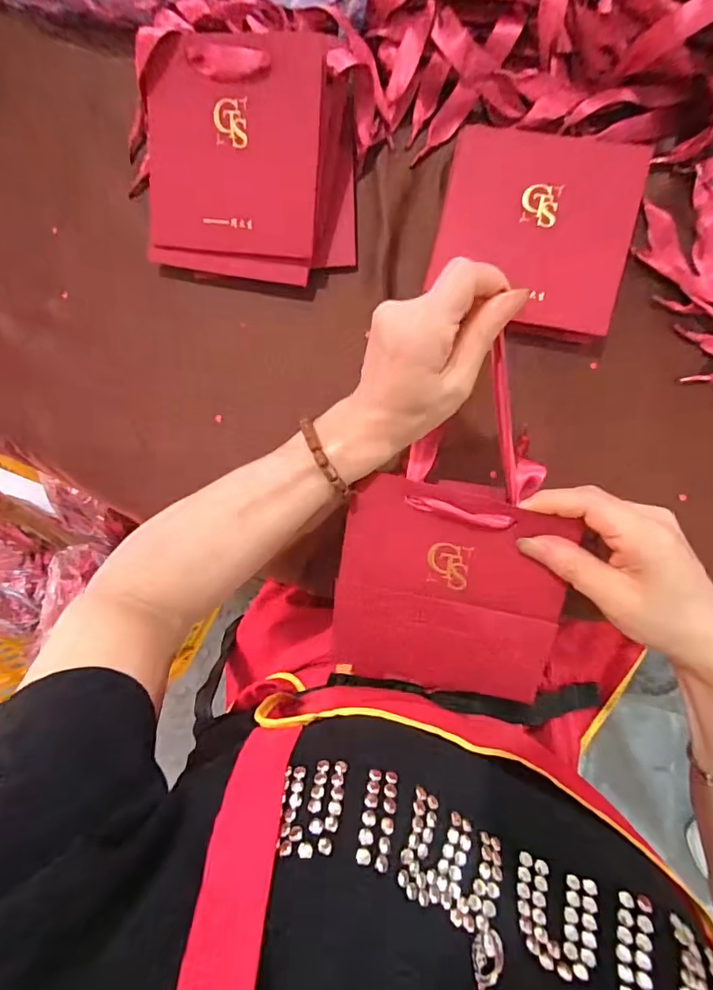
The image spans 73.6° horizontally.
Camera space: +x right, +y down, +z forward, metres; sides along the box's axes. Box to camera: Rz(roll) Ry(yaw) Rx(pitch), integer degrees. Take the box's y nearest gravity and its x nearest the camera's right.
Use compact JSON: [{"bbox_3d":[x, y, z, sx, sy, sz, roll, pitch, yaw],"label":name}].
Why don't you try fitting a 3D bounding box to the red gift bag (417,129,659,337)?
[{"bbox_3d":[0.136,-0.204,0.374,0.140,0.029,0.143,13,95,6],"label":"red gift bag"}]

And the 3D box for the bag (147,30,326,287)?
[{"bbox_3d":[-0.098,-0.257,0.370,0.138,0.006,0.156,10,115,7],"label":"bag"}]

